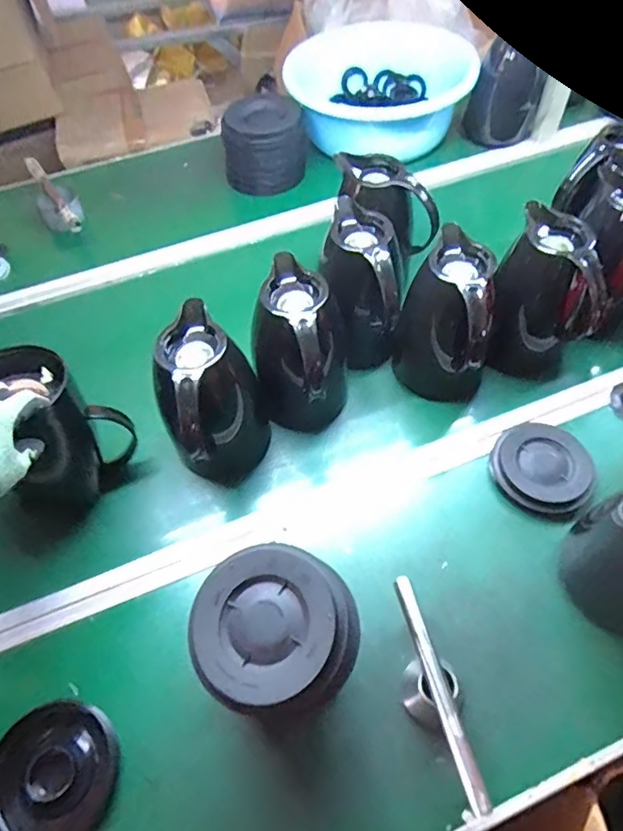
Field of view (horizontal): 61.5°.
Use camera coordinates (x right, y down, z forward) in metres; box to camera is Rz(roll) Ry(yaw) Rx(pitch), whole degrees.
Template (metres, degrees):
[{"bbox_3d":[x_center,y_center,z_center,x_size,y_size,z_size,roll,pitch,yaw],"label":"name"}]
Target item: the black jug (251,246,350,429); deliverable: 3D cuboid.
[{"bbox_3d":[-0.013,-0.066,0.656,0.105,0.207,0.139,-2,56,2],"label":"black jug"}]

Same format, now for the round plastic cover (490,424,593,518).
[{"bbox_3d":[0.287,0.065,0.656,0.113,0.032,0.113,-1,56,2],"label":"round plastic cover"}]

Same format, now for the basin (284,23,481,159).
[{"bbox_3d":[0.142,-0.649,1.049,0.378,0.135,0.301,-2,56,2],"label":"basin"}]

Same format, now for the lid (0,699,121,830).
[{"bbox_3d":[-0.247,0.346,0.496,0.118,0.045,0.125,-1,56,2],"label":"lid"}]

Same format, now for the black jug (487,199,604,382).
[{"bbox_3d":[0.306,-0.153,0.690,0.134,0.191,0.120,24,60,18],"label":"black jug"}]

